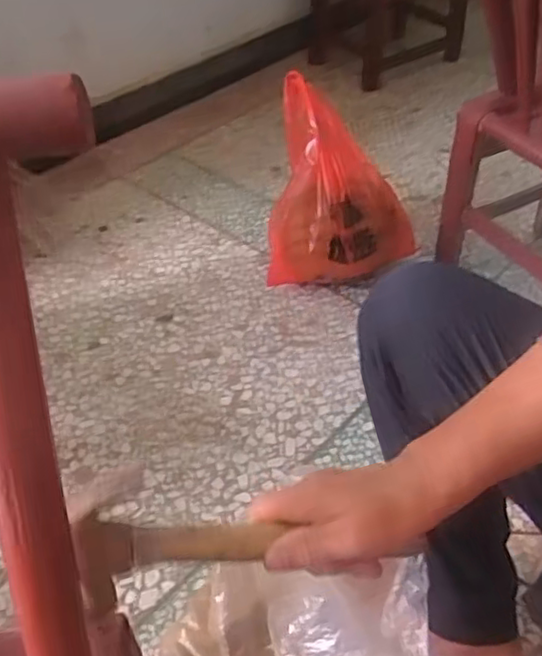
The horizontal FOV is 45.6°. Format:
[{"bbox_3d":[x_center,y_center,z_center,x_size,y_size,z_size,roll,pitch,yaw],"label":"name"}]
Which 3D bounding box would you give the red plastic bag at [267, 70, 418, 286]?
[{"bbox_3d":[0.130,-0.219,1.114,0.238,0.310,0.213,5,44,8],"label":"red plastic bag"}]

